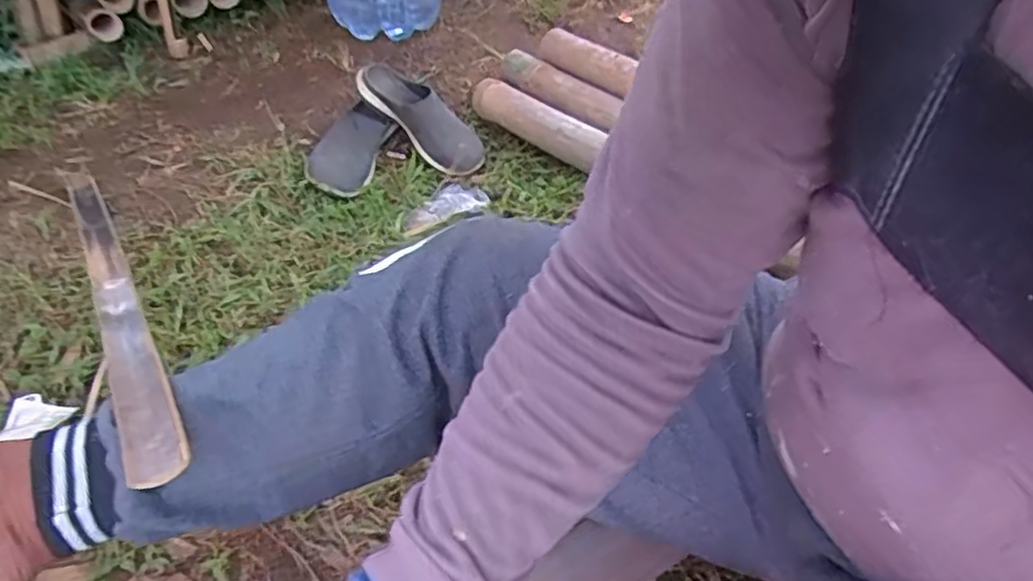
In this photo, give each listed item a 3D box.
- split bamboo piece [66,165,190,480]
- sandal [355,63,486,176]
[{"bbox_3d":[-0.444,-0.029,0.708,0.035,0.024,0.848,-28,33,-24],"label":"split bamboo piece"},{"bbox_3d":[-0.164,-0.310,1.148,0.265,0.065,0.104,42,55,3],"label":"sandal"}]

